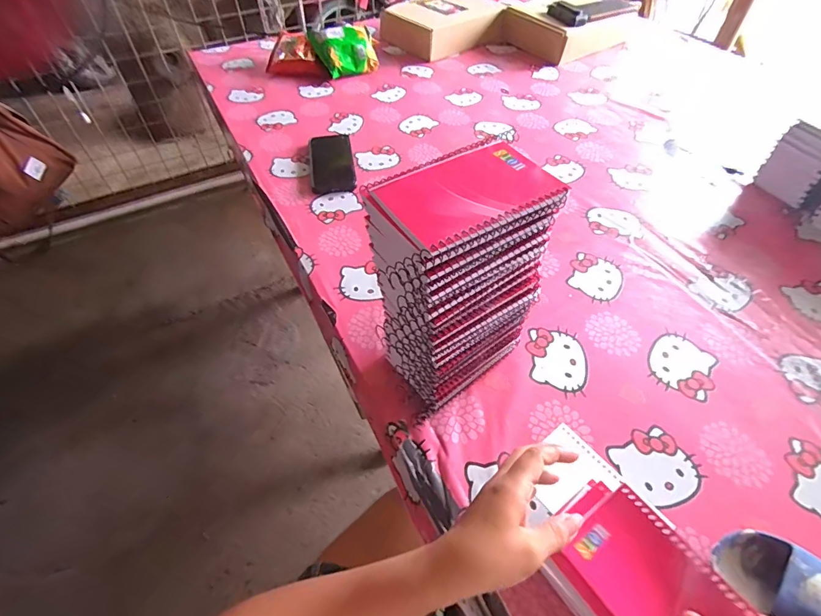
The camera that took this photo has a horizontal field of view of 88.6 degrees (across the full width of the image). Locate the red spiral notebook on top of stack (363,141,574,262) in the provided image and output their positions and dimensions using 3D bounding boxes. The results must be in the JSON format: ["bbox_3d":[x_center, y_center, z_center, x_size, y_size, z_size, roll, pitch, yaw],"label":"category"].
[{"bbox_3d":[0.043,-0.090,0.321,0.131,0.007,0.091,-28,57,-20],"label":"red spiral notebook on top of stack"}]

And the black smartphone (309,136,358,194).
[{"bbox_3d":[-0.142,-0.260,0.751,0.075,0.012,0.171,-8,53,-6],"label":"black smartphone"}]

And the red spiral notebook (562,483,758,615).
[{"bbox_3d":[0.188,0.211,0.315,0.077,0.012,0.128,-39,52,-6],"label":"red spiral notebook"}]

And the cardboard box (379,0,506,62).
[{"bbox_3d":[0.085,-0.745,1.092,0.285,0.074,0.194,-33,59,-23],"label":"cardboard box"}]

